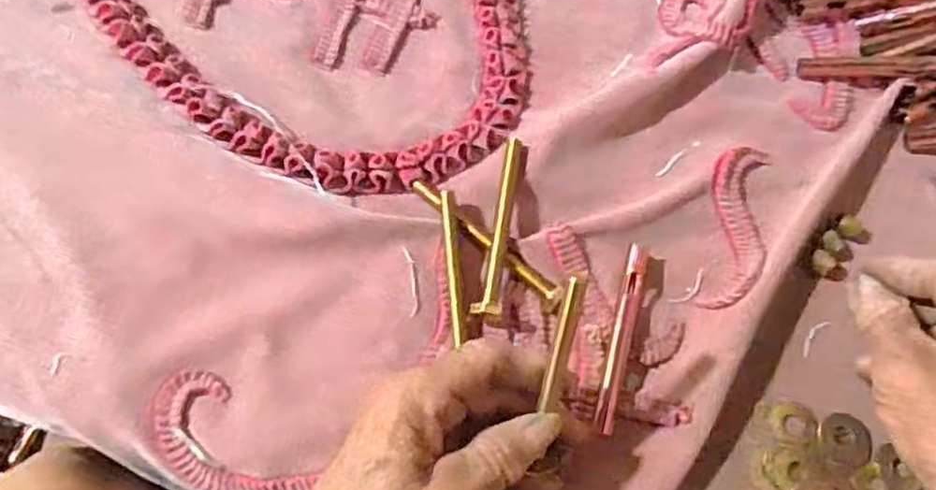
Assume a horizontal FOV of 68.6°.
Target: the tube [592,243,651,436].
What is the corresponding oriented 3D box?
[{"bbox_3d":[0.083,0.048,0.366,0.012,0.006,0.103,15,73,3],"label":"tube"}]

